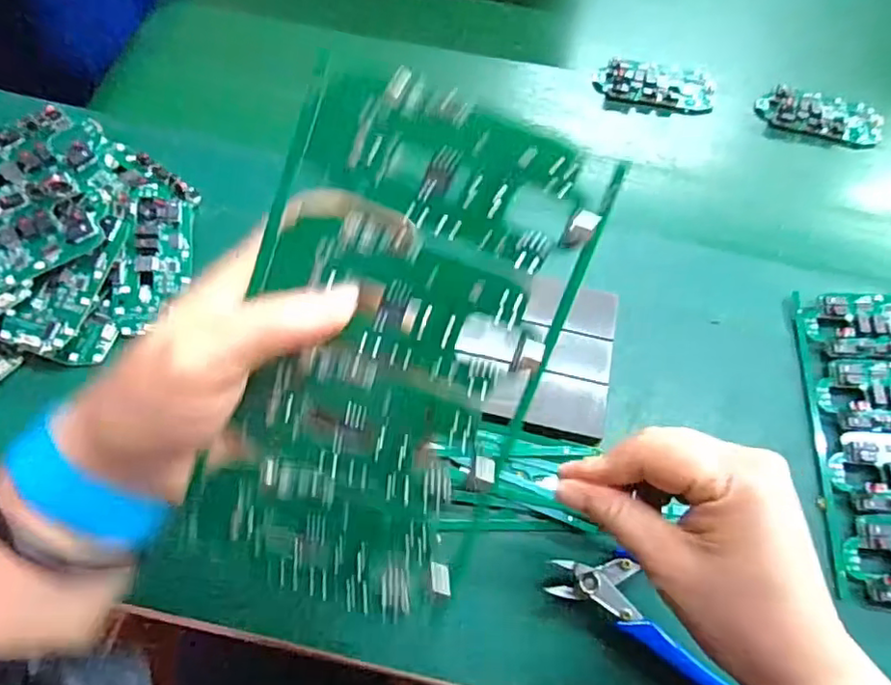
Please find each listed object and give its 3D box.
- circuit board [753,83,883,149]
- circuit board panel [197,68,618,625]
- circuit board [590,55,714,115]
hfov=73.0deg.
[{"bbox_3d":[0.307,-0.188,0.496,0.099,0.011,0.047,12,68,3],"label":"circuit board"},{"bbox_3d":[-0.020,0.009,0.218,0.105,0.004,0.186,19,101,-5],"label":"circuit board panel"},{"bbox_3d":[0.174,-0.215,0.496,0.097,0.010,0.047,8,67,1],"label":"circuit board"}]

